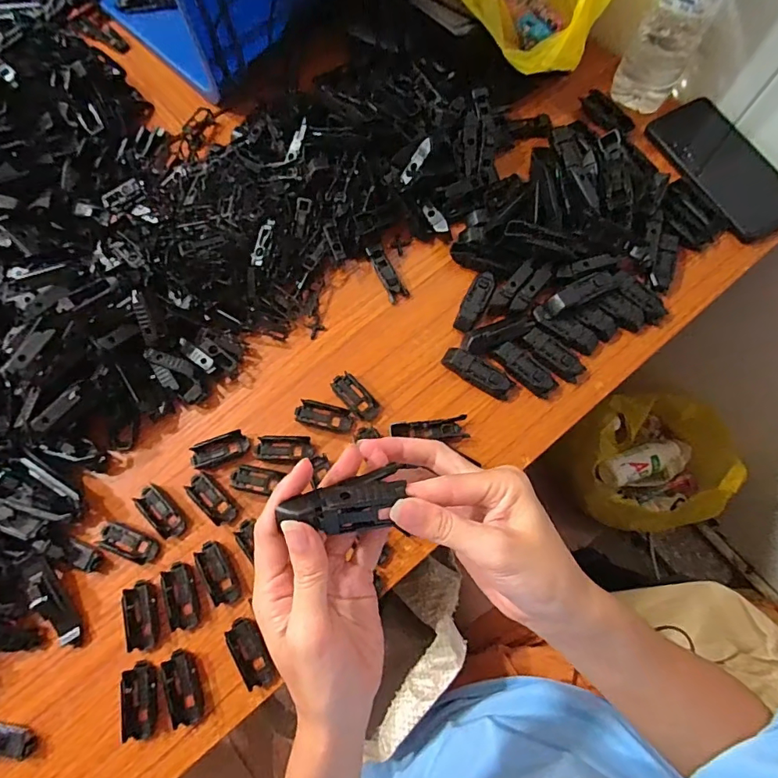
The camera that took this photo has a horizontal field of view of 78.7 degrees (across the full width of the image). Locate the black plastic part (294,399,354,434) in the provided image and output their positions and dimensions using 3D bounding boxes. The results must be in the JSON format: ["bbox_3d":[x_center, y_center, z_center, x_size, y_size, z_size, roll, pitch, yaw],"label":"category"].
[{"bbox_3d":[-0.058,0.024,0.417,0.051,0.008,0.021,14,73,6],"label":"black plastic part"}]

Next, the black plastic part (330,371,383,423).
[{"bbox_3d":[-0.030,0.007,0.424,0.022,0.009,0.049,-41,76,-11],"label":"black plastic part"}]

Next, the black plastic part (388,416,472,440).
[{"bbox_3d":[0.035,0.036,0.411,0.066,0.011,0.020,-6,72,0],"label":"black plastic part"}]

